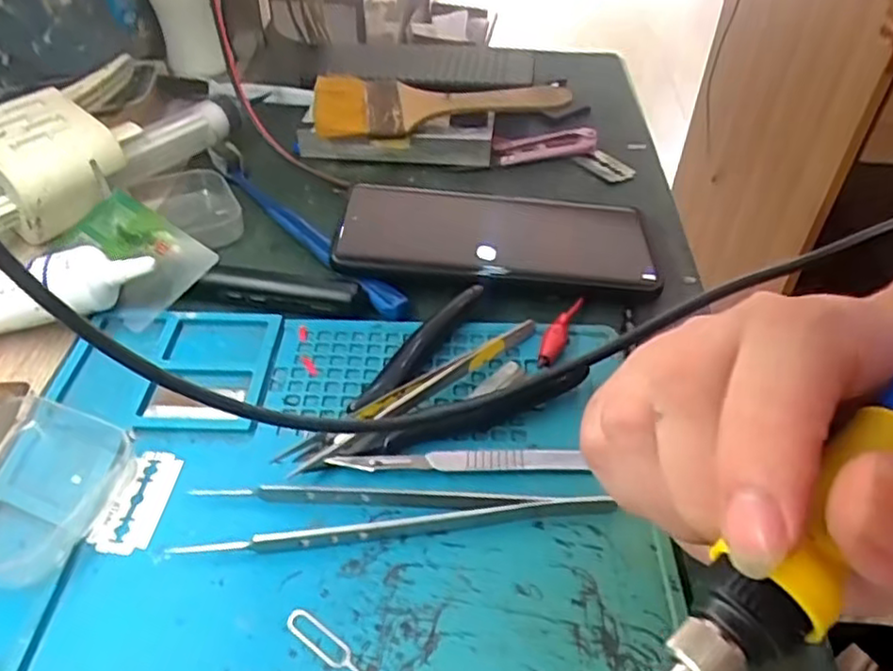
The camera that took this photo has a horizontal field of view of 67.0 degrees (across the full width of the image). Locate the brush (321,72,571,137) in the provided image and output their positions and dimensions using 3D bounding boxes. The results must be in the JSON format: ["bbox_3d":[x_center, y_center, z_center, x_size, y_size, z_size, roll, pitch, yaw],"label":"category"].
[{"bbox_3d":[-0.004,-0.146,0.434,0.162,0.013,0.062,5,50,4],"label":"brush"}]

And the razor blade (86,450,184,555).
[{"bbox_3d":[-0.113,0.060,0.250,0.021,0.004,0.042,6,44,6],"label":"razor blade"}]

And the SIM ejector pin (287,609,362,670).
[{"bbox_3d":[-0.038,0.097,0.213,0.032,0.004,0.008,27,49,25],"label":"SIM ejector pin"}]

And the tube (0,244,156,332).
[{"bbox_3d":[-0.199,-0.015,0.304,0.129,0.023,0.025,-17,45,-1],"label":"tube"}]

